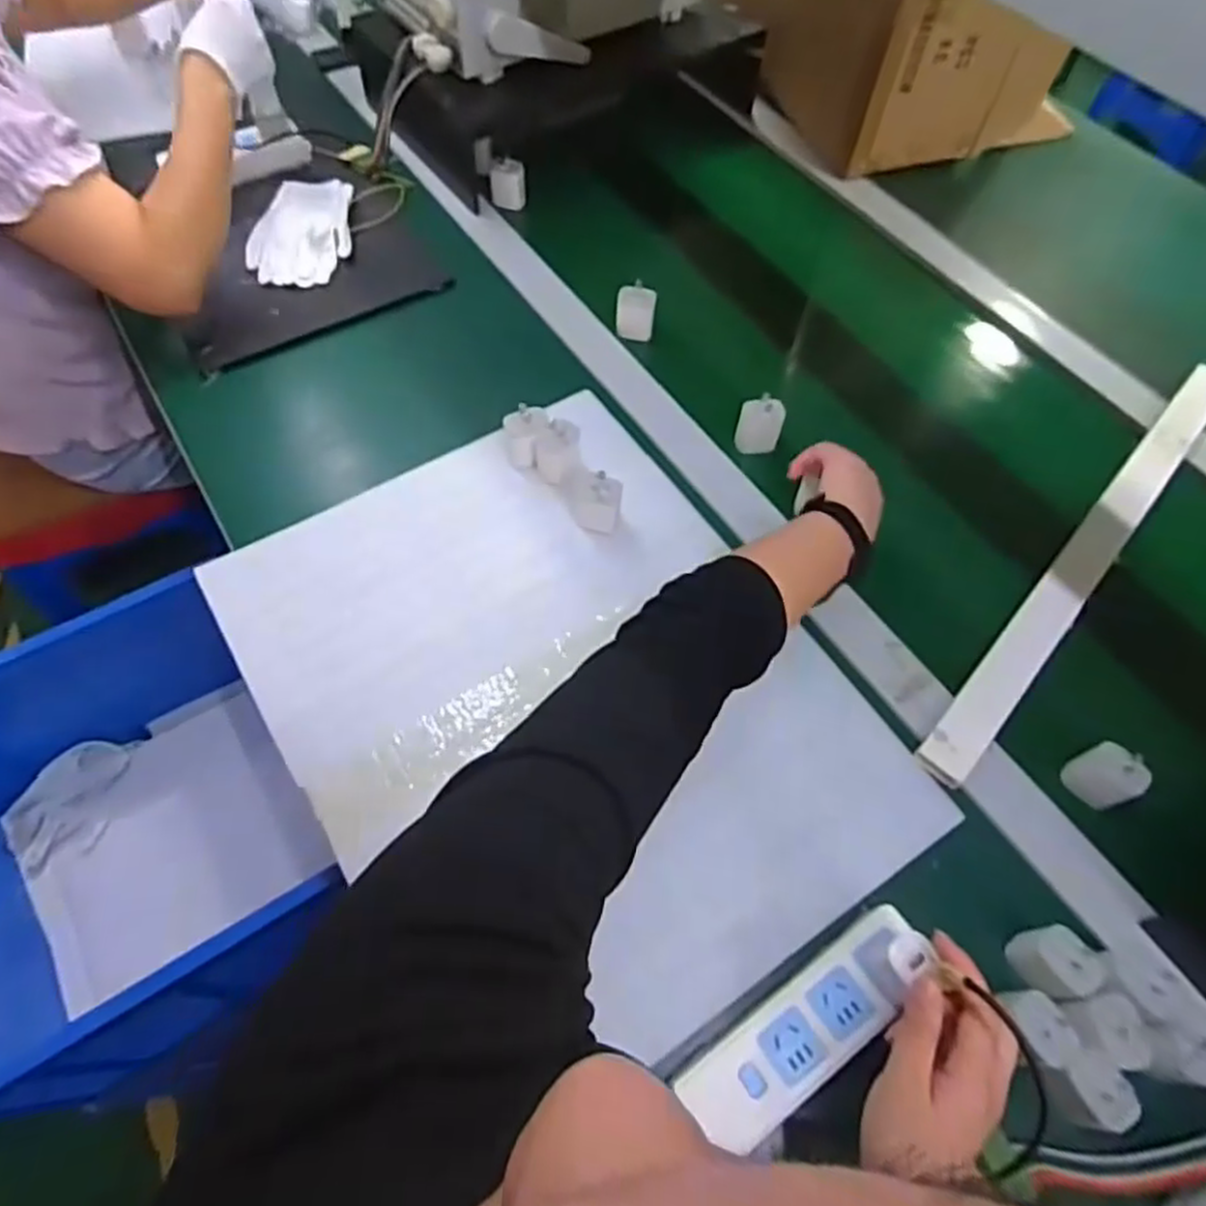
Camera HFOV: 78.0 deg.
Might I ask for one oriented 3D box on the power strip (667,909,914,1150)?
[{"bbox_3d":[0.132,0.270,0.479,0.179,0.021,0.054,-36,67,-14],"label":"power strip"}]

